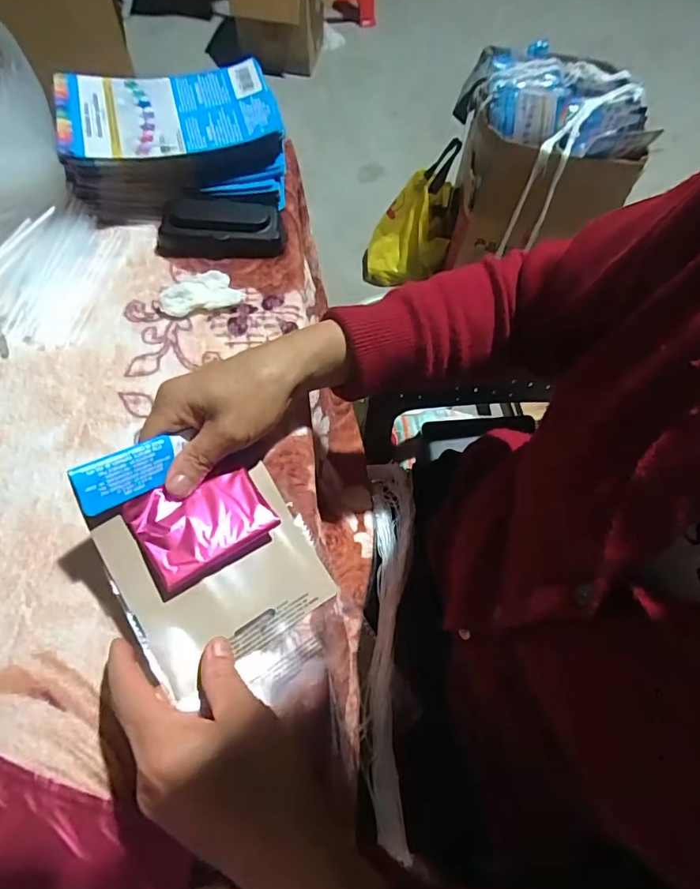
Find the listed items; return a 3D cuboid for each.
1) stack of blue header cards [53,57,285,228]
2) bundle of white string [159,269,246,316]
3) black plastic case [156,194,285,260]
[{"bbox_3d":[-0.157,-0.280,0.458,0.192,0.069,0.126,-8,65,-8],"label":"stack of blue header cards"},{"bbox_3d":[-0.126,-0.128,0.416,0.066,0.014,0.033,-17,67,-11],"label":"bundle of white string"},{"bbox_3d":[-0.115,-0.199,0.441,0.107,0.032,0.054,-1,64,-4],"label":"black plastic case"}]

